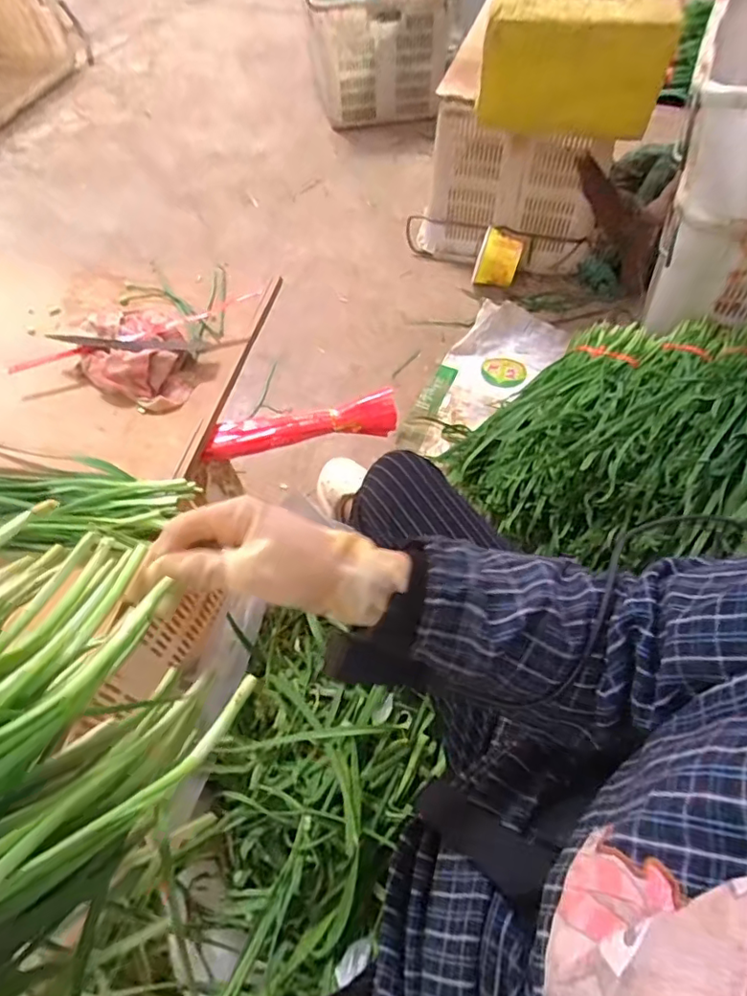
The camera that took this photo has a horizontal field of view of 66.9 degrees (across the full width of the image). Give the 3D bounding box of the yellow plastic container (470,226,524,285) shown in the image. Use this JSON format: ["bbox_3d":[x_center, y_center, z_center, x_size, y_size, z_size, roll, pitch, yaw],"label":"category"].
[{"bbox_3d":[0.314,-0.601,1.427,0.104,0.115,0.094,13,56,11],"label":"yellow plastic container"}]

